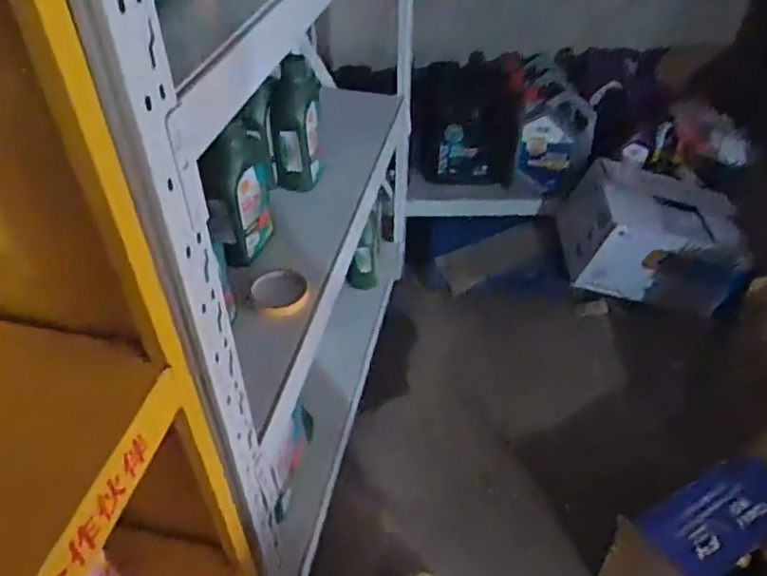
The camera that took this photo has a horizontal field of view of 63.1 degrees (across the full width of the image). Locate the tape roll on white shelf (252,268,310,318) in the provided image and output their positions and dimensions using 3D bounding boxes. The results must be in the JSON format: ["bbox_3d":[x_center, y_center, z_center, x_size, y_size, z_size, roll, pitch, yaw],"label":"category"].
[{"bbox_3d":[-0.146,0.007,0.884,0.079,0.024,0.071,-7,42,-7],"label":"tape roll on white shelf"}]

